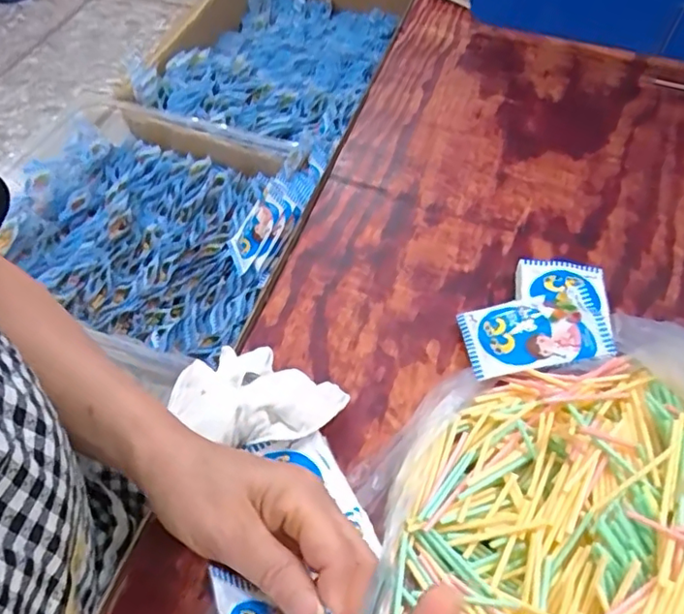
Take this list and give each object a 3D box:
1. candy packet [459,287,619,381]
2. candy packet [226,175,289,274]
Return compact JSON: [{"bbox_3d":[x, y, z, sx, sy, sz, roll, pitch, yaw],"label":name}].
[{"bbox_3d":[0.149,0.020,0.458,0.102,0.009,0.063,-11,53,5],"label":"candy packet"},{"bbox_3d":[-0.098,-0.095,0.683,0.014,0.109,0.060,8,43,-42],"label":"candy packet"}]

